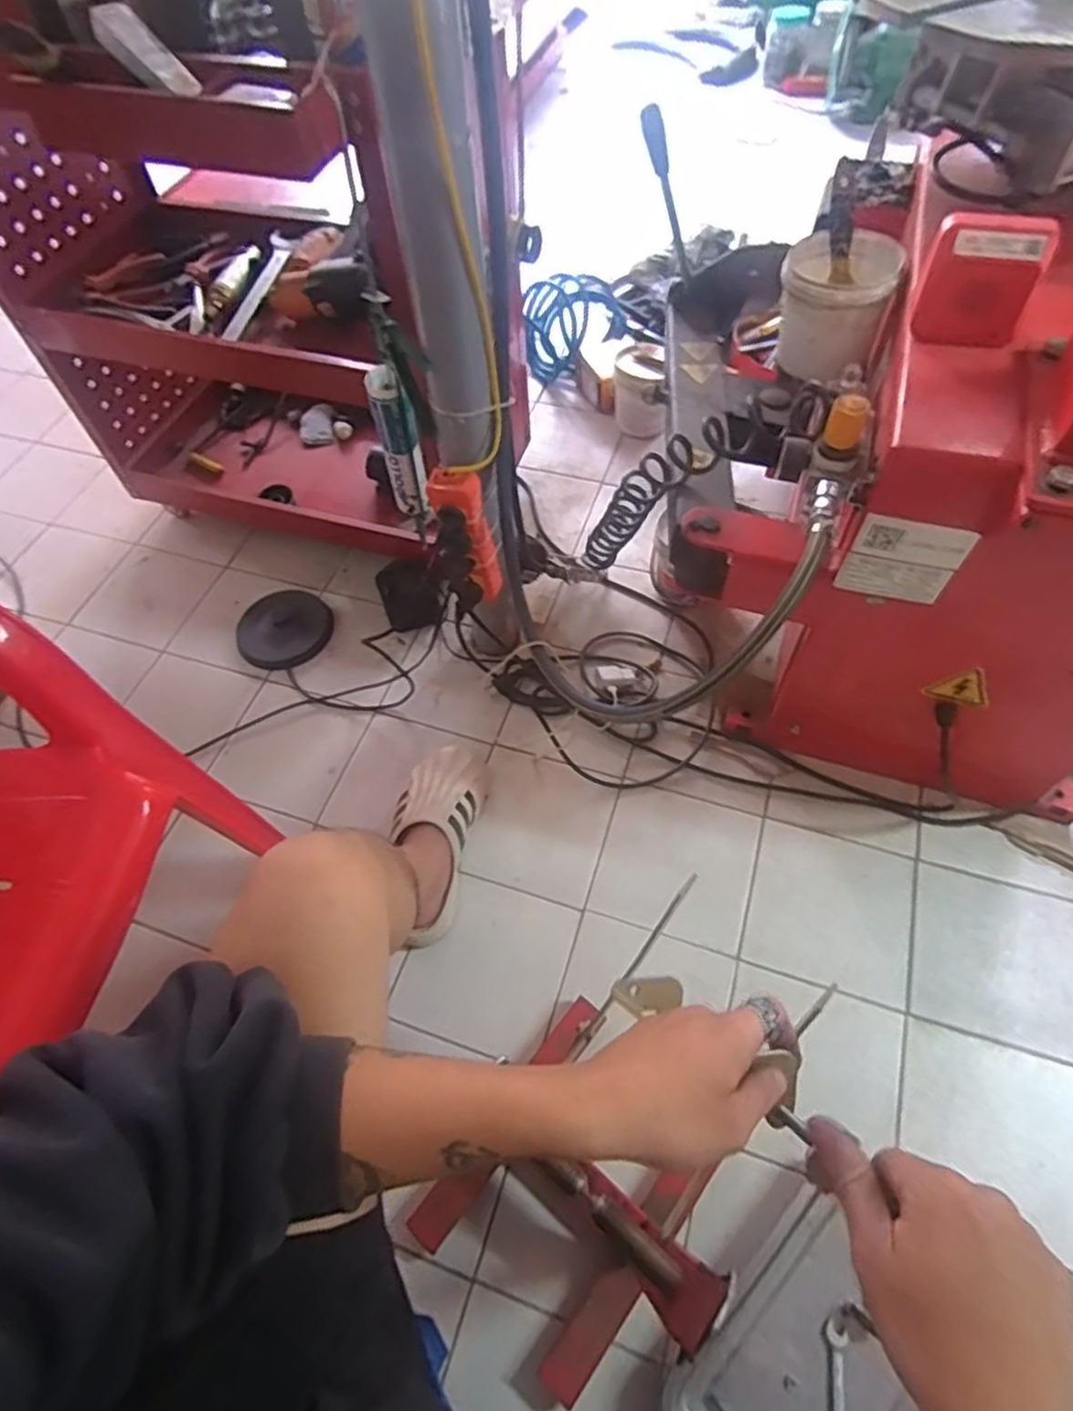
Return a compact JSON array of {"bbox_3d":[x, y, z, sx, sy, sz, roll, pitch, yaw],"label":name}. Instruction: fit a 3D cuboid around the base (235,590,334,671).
[{"bbox_3d":[-0.438,-0.133,1.216,0.156,0.026,0.143,-2,58,3],"label":"base"}]

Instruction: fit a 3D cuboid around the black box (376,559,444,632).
[{"bbox_3d":[-0.224,-0.196,1.249,0.117,0.036,0.121,-13,98,12],"label":"black box"}]

